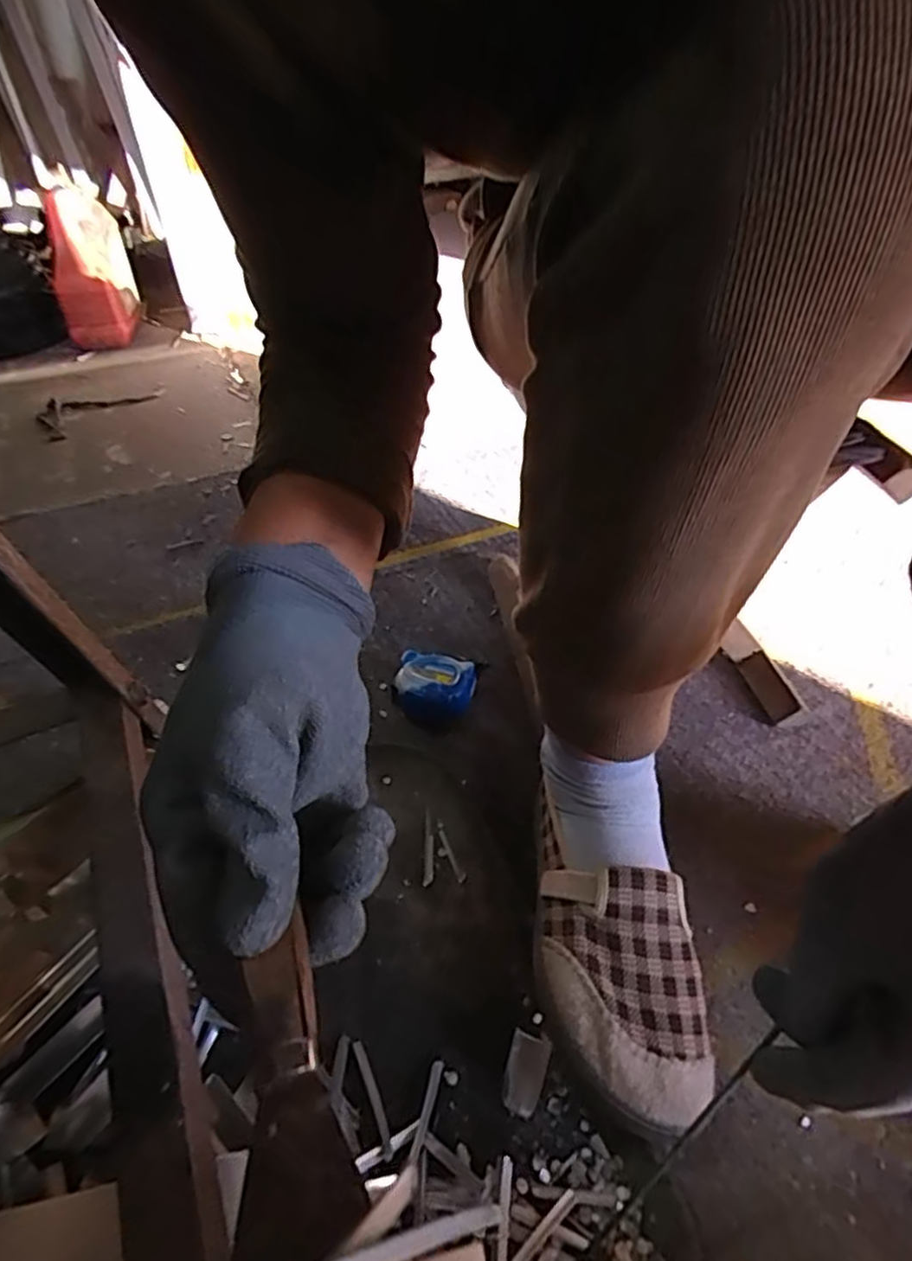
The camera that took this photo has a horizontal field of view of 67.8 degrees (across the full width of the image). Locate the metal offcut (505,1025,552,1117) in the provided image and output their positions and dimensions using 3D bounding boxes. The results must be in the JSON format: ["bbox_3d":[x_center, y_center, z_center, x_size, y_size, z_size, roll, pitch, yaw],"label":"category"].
[{"bbox_3d":[0.041,0.257,0.397,0.022,0.011,0.044,11,84,13],"label":"metal offcut"}]

